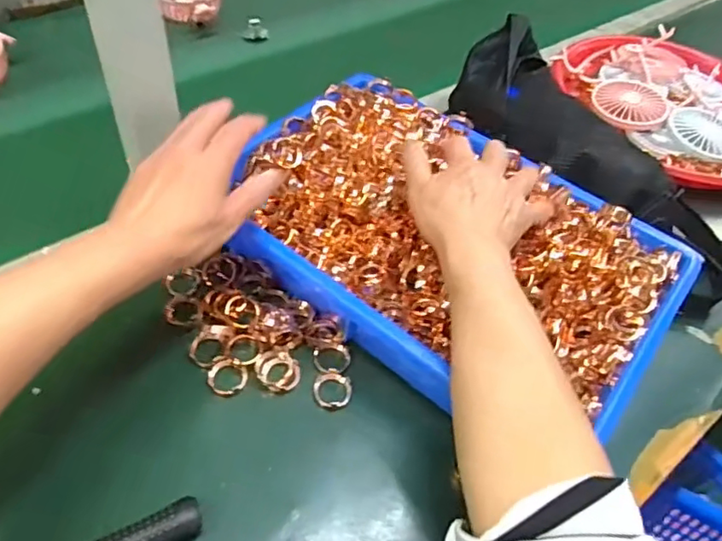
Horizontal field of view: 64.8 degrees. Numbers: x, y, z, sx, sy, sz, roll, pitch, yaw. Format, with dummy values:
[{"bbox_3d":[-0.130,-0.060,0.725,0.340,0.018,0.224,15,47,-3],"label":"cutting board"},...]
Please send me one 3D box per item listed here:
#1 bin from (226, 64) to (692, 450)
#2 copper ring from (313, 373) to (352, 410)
[{"bbox_3d":[0.069,-0.026,0.476,0.350,0.068,0.233,31,54,18],"label":"bin"},{"bbox_3d":[-0.021,0.090,0.426,0.028,0.009,0.026,3,51,-4],"label":"copper ring"}]

